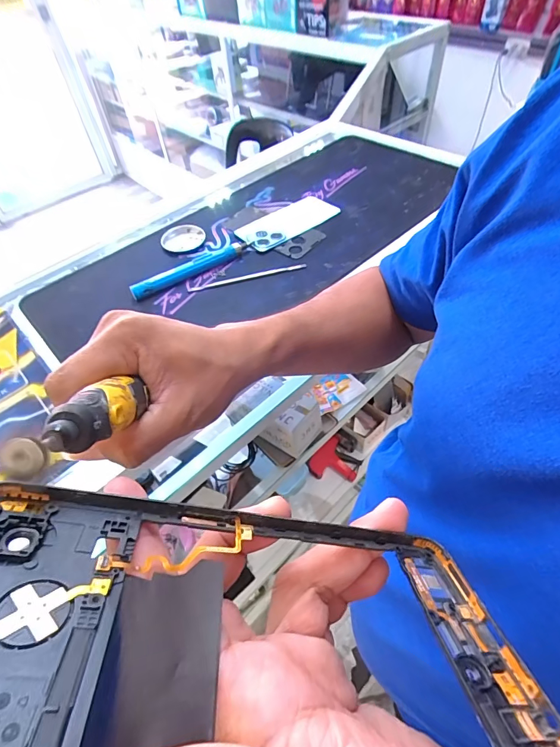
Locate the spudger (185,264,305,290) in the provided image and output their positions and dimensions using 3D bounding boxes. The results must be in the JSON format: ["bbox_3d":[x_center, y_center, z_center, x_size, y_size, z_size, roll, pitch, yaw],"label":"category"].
[{"bbox_3d":[-0.044,-0.133,0.531,0.164,0.008,0.010,-13,52,-6],"label":"spudger"}]

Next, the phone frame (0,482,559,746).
[{"bbox_3d":[-0.011,0.069,0.108,0.165,0.011,0.075,11,22,-12],"label":"phone frame"}]

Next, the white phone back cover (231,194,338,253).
[{"bbox_3d":[0.011,-0.241,0.612,0.164,0.013,0.079,-34,56,-20],"label":"white phone back cover"}]

